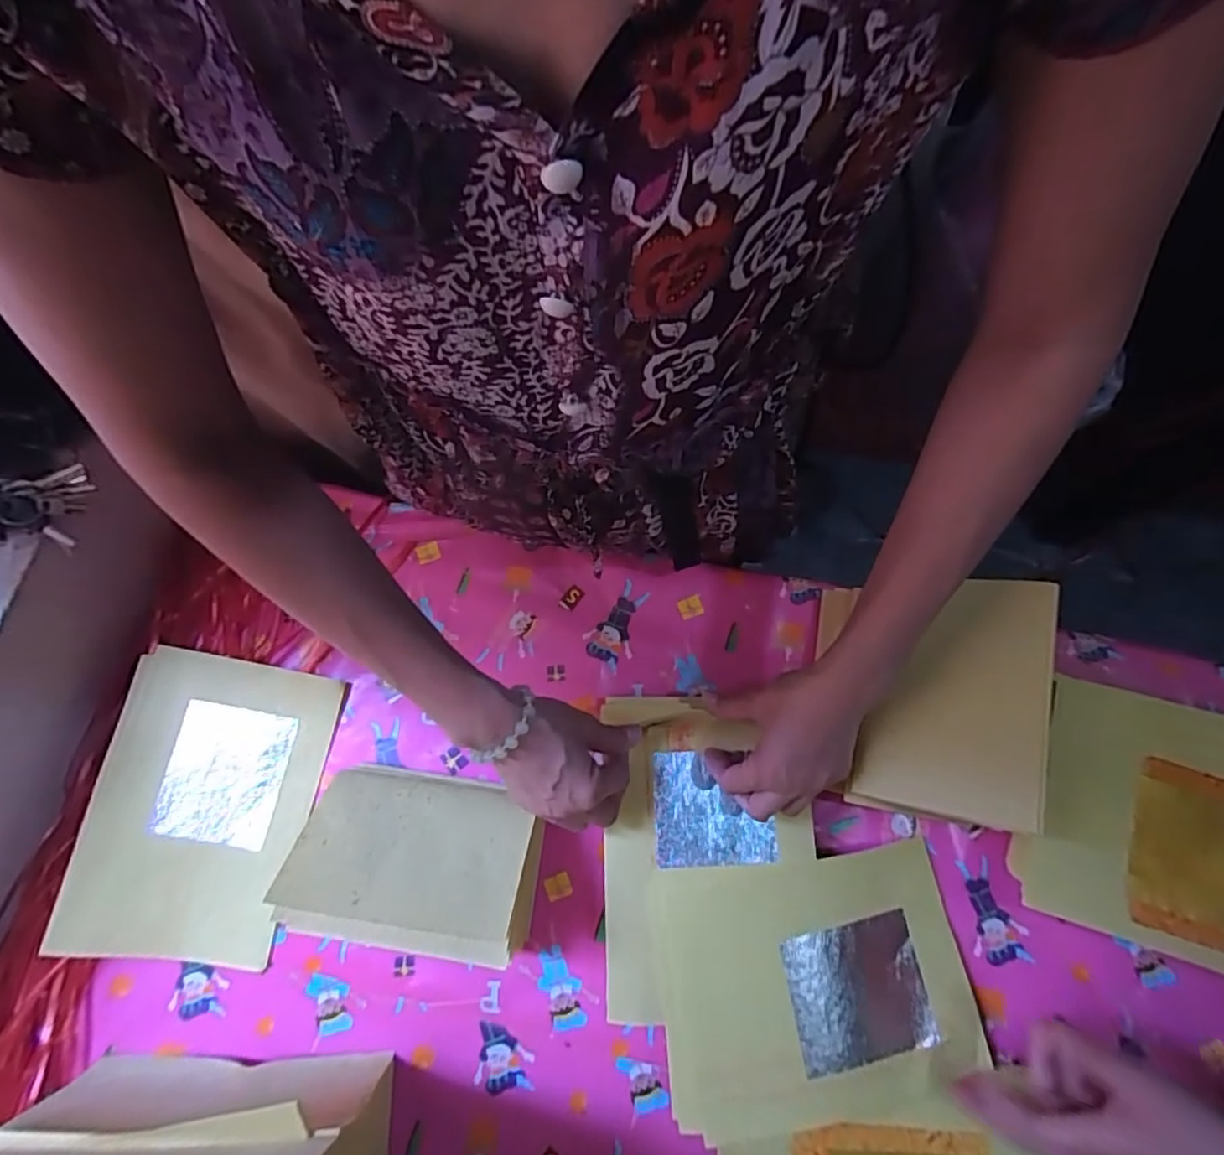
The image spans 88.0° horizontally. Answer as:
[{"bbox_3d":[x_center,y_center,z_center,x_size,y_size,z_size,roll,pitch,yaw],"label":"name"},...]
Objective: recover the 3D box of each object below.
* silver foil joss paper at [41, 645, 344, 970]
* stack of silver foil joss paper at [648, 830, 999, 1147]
[{"bbox_3d":[-0.345,0.193,0.534,0.166,0.013,0.238,13,74,-9],"label":"silver foil joss paper"},{"bbox_3d":[0.150,0.303,0.466,0.226,0.013,0.170,-7,70,-5],"label":"stack of silver foil joss paper"}]

